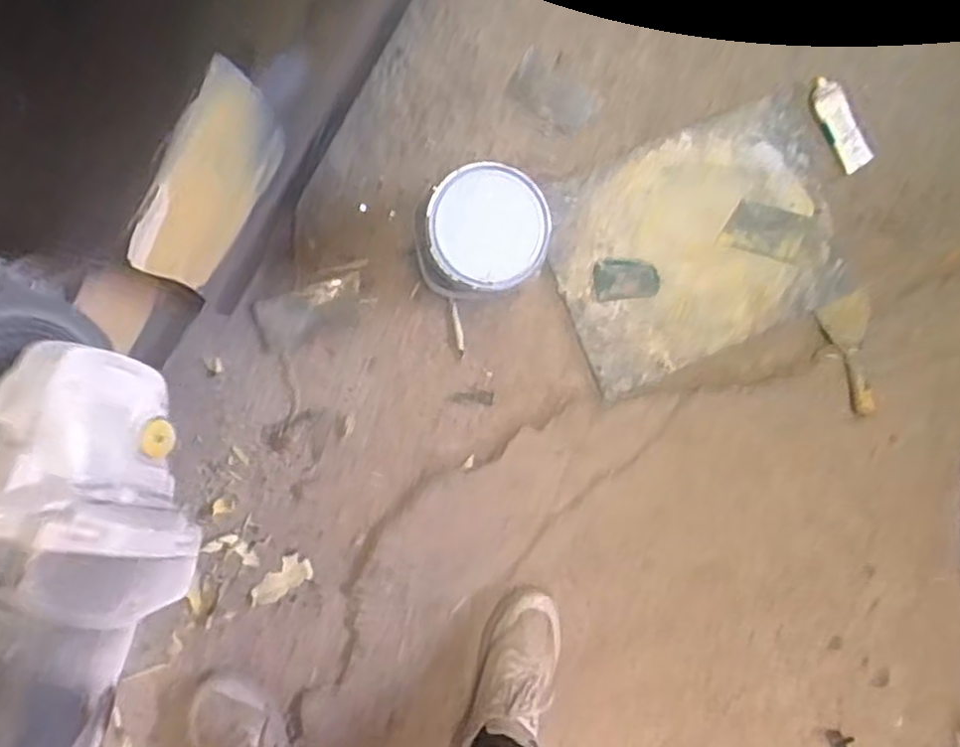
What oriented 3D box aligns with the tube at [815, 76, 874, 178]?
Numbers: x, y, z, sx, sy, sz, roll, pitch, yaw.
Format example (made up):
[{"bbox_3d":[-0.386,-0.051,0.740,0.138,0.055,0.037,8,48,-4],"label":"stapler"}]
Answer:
[{"bbox_3d":[0.544,-0.377,1.091,0.054,0.029,0.141,-34,93,-6],"label":"tube"}]

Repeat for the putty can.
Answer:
[{"bbox_3d":[-0.001,-0.177,0.953,0.153,0.169,0.149,0,91,-10],"label":"putty can"}]

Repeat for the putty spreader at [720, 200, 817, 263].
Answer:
[{"bbox_3d":[0.433,-0.215,1.089,0.132,0.007,0.073,12,88,-10],"label":"putty spreader"}]

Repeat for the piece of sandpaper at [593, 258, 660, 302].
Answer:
[{"bbox_3d":[0.216,-0.139,1.067,0.094,0.012,0.060,-6,91,-10],"label":"piece of sandpaper"}]

